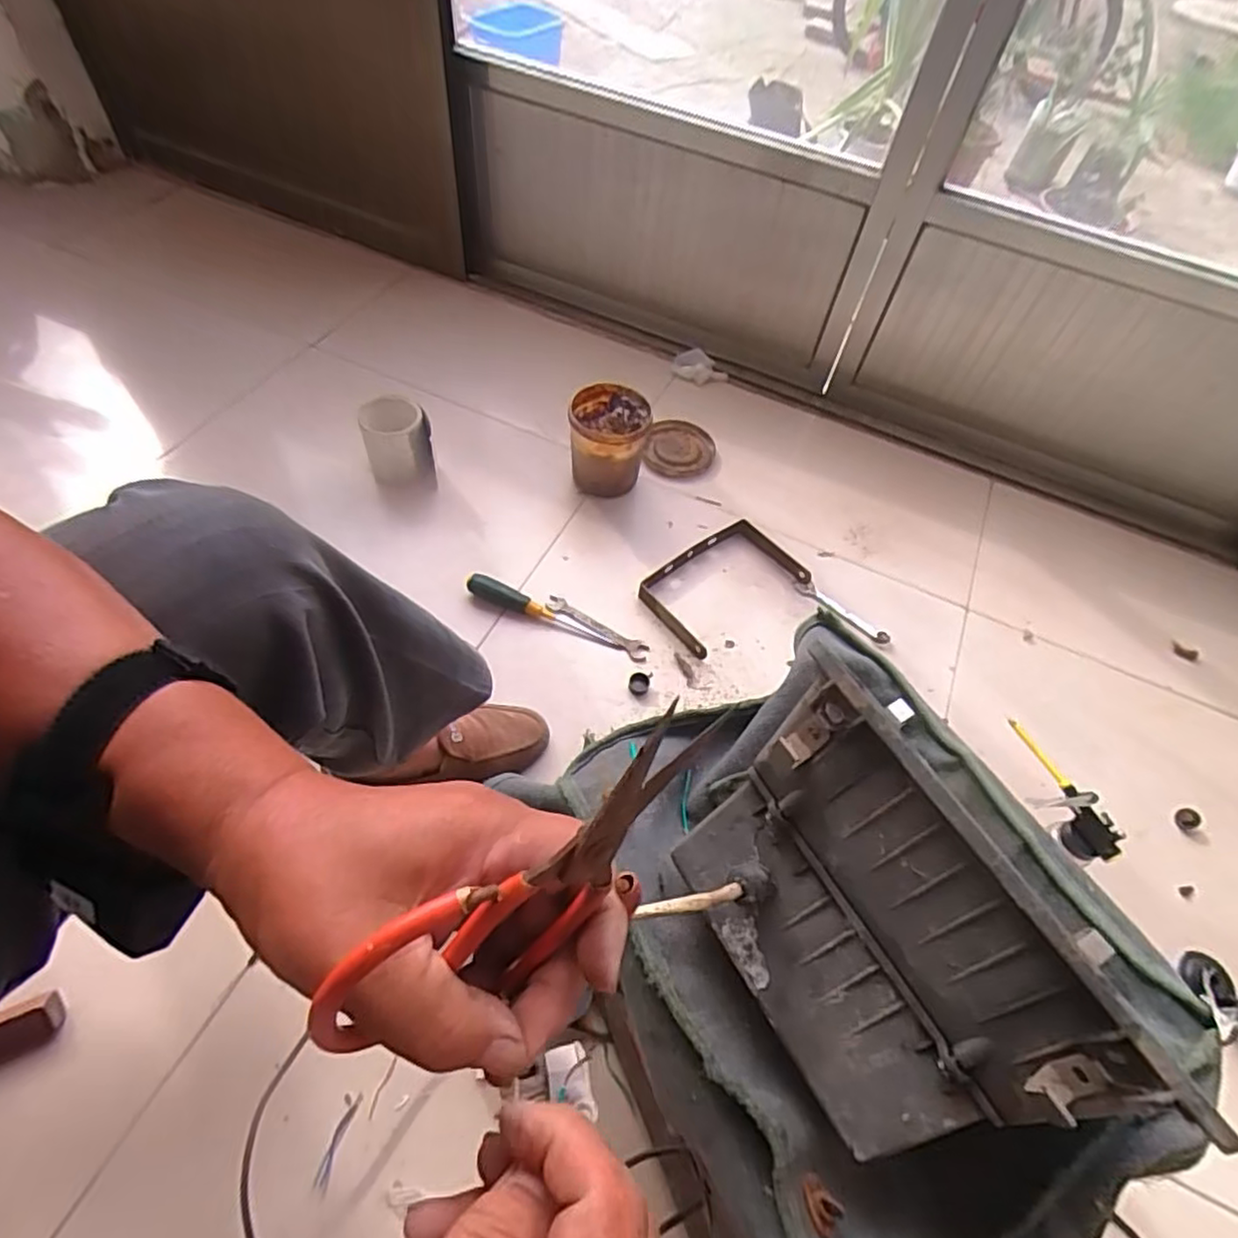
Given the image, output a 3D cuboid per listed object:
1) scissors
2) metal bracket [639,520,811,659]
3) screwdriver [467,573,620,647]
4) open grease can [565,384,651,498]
[{"bbox_3d":[-0.025,0.086,0.207,0.155,0.075,0.018,-42,63,13],"label":"scissors"},{"bbox_3d":[0.158,-0.056,0.984,0.240,0.026,0.150,-32,64,-23],"label":"metal bracket"},{"bbox_3d":[-0.113,-0.007,0.954,0.227,0.027,0.027,22,57,5],"label":"screwdriver"},{"bbox_3d":[-0.019,-0.275,1.073,0.121,0.152,0.115,2,56,-4],"label":"open grease can"}]

